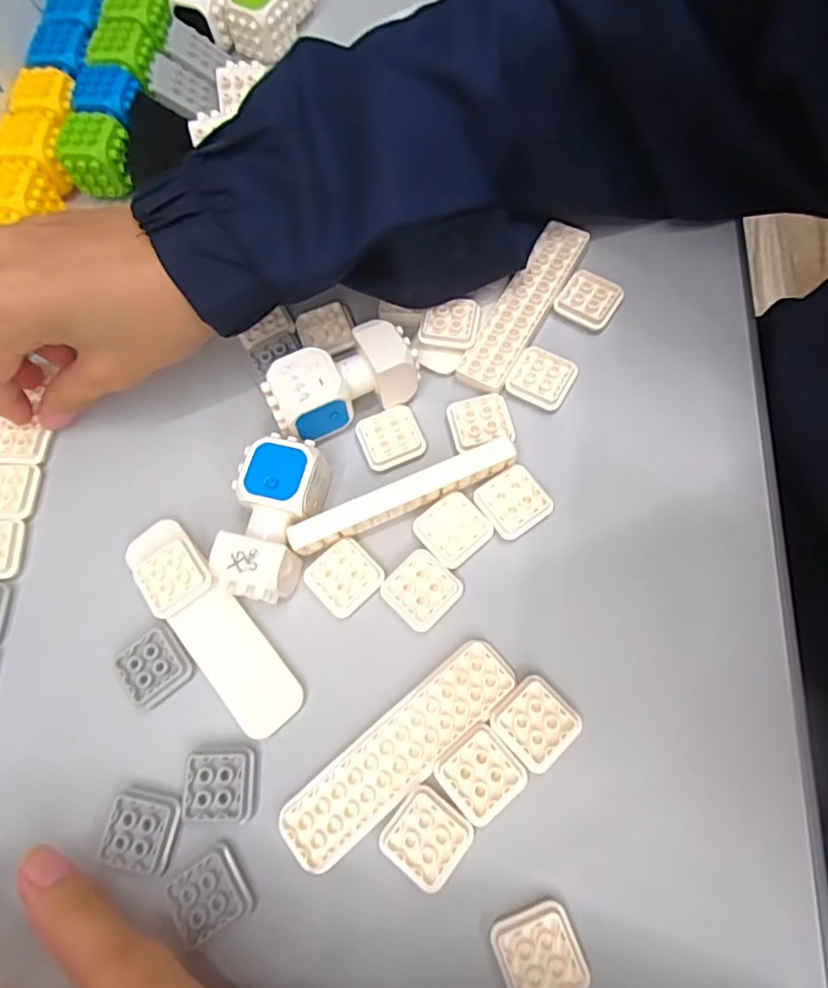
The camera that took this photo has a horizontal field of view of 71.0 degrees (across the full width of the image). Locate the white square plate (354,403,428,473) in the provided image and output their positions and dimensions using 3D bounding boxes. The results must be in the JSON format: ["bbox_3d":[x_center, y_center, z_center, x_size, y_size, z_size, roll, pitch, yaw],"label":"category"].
[{"bbox_3d":[-0.011,-0.027,0.271,0.027,0.004,0.028,-22,74,-6],"label":"white square plate"}]

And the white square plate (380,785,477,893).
[{"bbox_3d":[0.005,0.127,0.216,0.027,0.007,0.028,36,77,11],"label":"white square plate"}]

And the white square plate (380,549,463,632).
[{"bbox_3d":[0.003,0.040,0.247,0.028,0.007,0.027,-43,77,-11],"label":"white square plate"}]

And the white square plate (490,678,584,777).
[{"bbox_3d":[0.047,0.089,0.227,0.028,0.009,0.027,-43,77,-11],"label":"white square plate"}]

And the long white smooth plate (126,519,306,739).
[{"bbox_3d":[-0.086,0.054,0.248,0.030,0.007,0.103,-39,77,-10],"label":"long white smooth plate"}]

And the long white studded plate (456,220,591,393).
[{"bbox_3d":[0.055,-0.096,0.290,0.025,0.004,0.102,29,76,9],"label":"long white studded plate"}]

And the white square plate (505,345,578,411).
[{"bbox_3d":[0.061,-0.055,0.277,0.028,0.004,0.026,30,76,9],"label":"white square plate"}]

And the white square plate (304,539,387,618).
[{"bbox_3d":[-0.030,0.036,0.251,0.027,0.006,0.027,-43,77,-11],"label":"white square plate"}]

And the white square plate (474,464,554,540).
[{"bbox_3d":[0.044,0.003,0.257,0.028,0.005,0.028,-31,75,-8],"label":"white square plate"}]

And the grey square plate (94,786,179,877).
[{"bbox_3d":[-0.105,0.129,0.223,0.027,0.004,0.025,10,74,4],"label":"grey square plate"}]

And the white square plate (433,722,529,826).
[{"bbox_3d":[0.025,0.107,0.221,0.028,0.007,0.028,-41,77,-11],"label":"white square plate"}]

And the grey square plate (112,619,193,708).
[{"bbox_3d":[-0.110,0.071,0.243,0.026,0.006,0.029,-37,76,-10],"label":"grey square plate"}]

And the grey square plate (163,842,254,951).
[{"bbox_3d":[-0.076,0.149,0.214,0.025,0.009,0.025,-35,76,-9],"label":"grey square plate"}]

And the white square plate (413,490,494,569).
[{"bbox_3d":[0.016,0.015,0.255,0.028,0.006,0.029,-38,76,-10],"label":"white square plate"}]

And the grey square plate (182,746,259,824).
[{"bbox_3d":[-0.075,0.114,0.227,0.026,0.007,0.026,-3,73,0],"label":"grey square plate"}]

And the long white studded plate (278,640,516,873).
[{"bbox_3d":[-0.005,0.101,0.228,0.105,0.007,0.026,-40,77,-10],"label":"long white studded plate"}]

